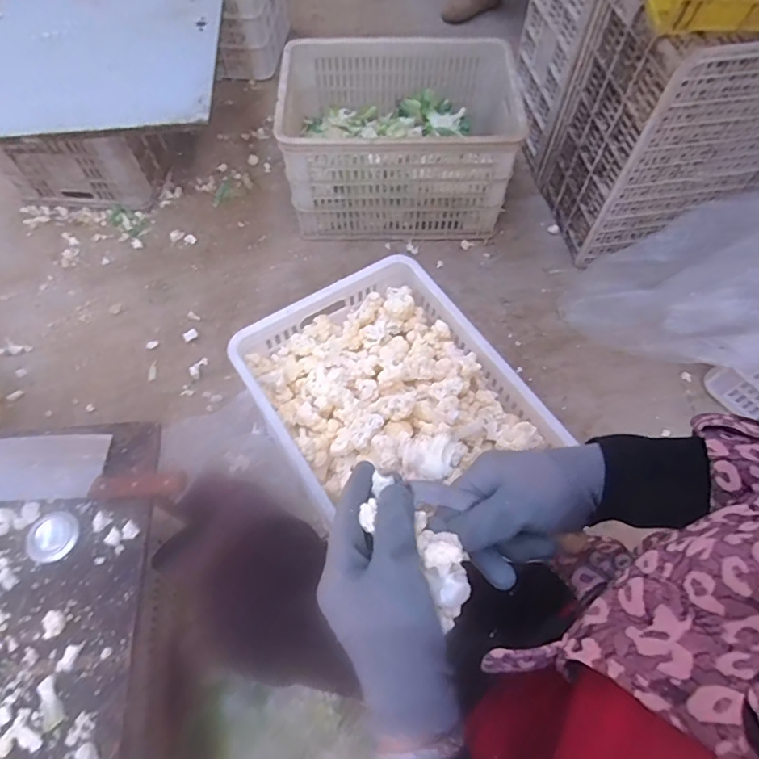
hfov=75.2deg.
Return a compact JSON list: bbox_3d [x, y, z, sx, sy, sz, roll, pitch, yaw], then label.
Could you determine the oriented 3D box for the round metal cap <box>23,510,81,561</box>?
[{"bbox_3d":[-0.418,0.199,0.624,0.066,0.022,0.056,-13,63,-7],"label":"round metal cap"}]

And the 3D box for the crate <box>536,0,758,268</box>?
[{"bbox_3d":[0.615,-0.533,1.031,0.355,0.463,0.321,-5,62,-3],"label":"crate"}]

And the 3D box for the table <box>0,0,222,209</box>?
[{"bbox_3d":[-0.671,-0.732,1.273,0.557,0.270,0.636,-5,62,-3],"label":"table"}]

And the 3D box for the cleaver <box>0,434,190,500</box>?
[{"bbox_3d":[-0.412,0.115,0.665,0.306,0.022,0.091,0,62,0],"label":"cleaver"}]

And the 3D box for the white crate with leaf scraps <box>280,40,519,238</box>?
[{"bbox_3d":[0.048,-0.586,1.211,0.522,0.280,0.387,-3,62,-2],"label":"white crate with leaf scraps"}]

